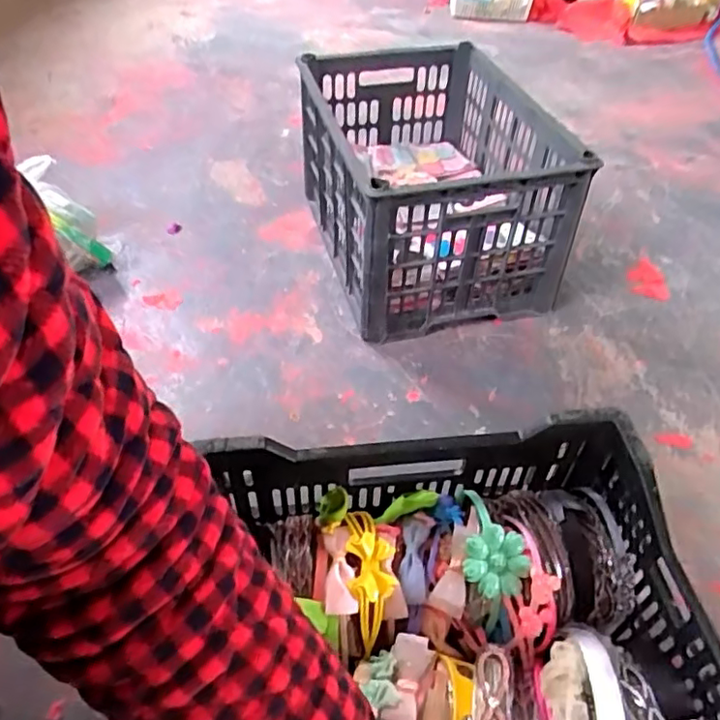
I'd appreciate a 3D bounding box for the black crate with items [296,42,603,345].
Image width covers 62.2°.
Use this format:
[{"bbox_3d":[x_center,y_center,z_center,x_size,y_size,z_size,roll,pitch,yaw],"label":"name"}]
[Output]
[{"bbox_3d":[0.103,-0.318,1.022,0.330,0.262,0.522,-12,48,-10],"label":"black crate with items"}]

